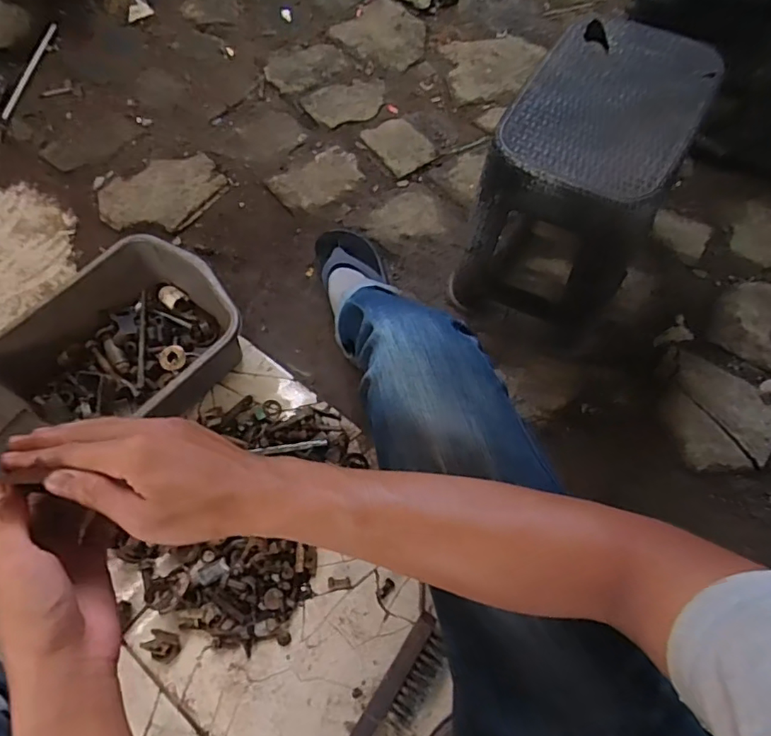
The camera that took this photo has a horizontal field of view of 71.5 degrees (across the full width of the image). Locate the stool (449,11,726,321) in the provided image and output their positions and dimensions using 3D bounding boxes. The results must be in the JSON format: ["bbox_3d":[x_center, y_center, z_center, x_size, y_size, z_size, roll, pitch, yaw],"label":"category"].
[{"bbox_3d":[0.253,-0.239,0.710,0.192,0.258,0.282,27,69,14],"label":"stool"}]

